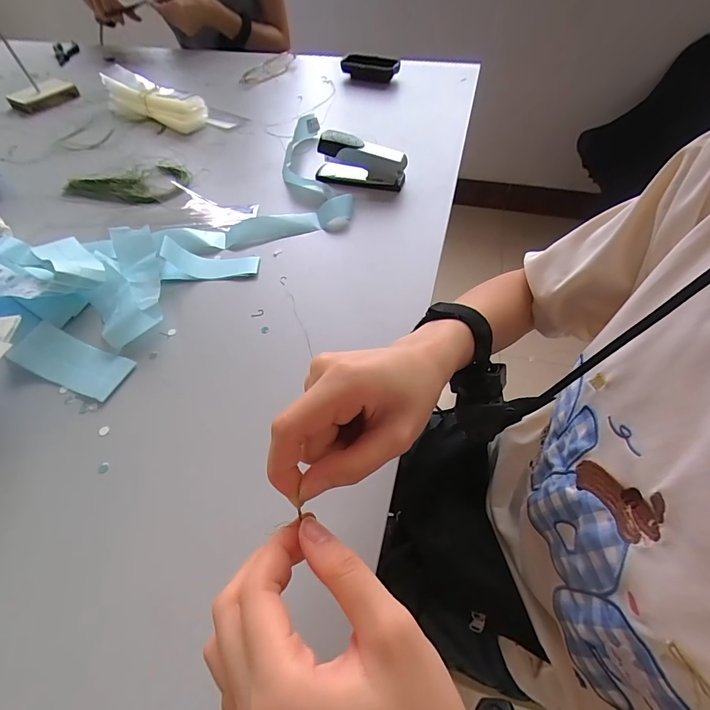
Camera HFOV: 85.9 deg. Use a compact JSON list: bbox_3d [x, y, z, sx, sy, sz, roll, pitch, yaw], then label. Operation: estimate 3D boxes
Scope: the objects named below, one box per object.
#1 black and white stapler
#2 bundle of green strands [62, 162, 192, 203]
[{"bbox_3d":[0.007,-0.256,0.511,0.119,0.062,0.034,7,54,7],"label":"black and white stapler"},{"bbox_3d":[-0.323,-0.246,0.544,0.167,0.013,0.097,-5,54,-2],"label":"bundle of green strands"}]

